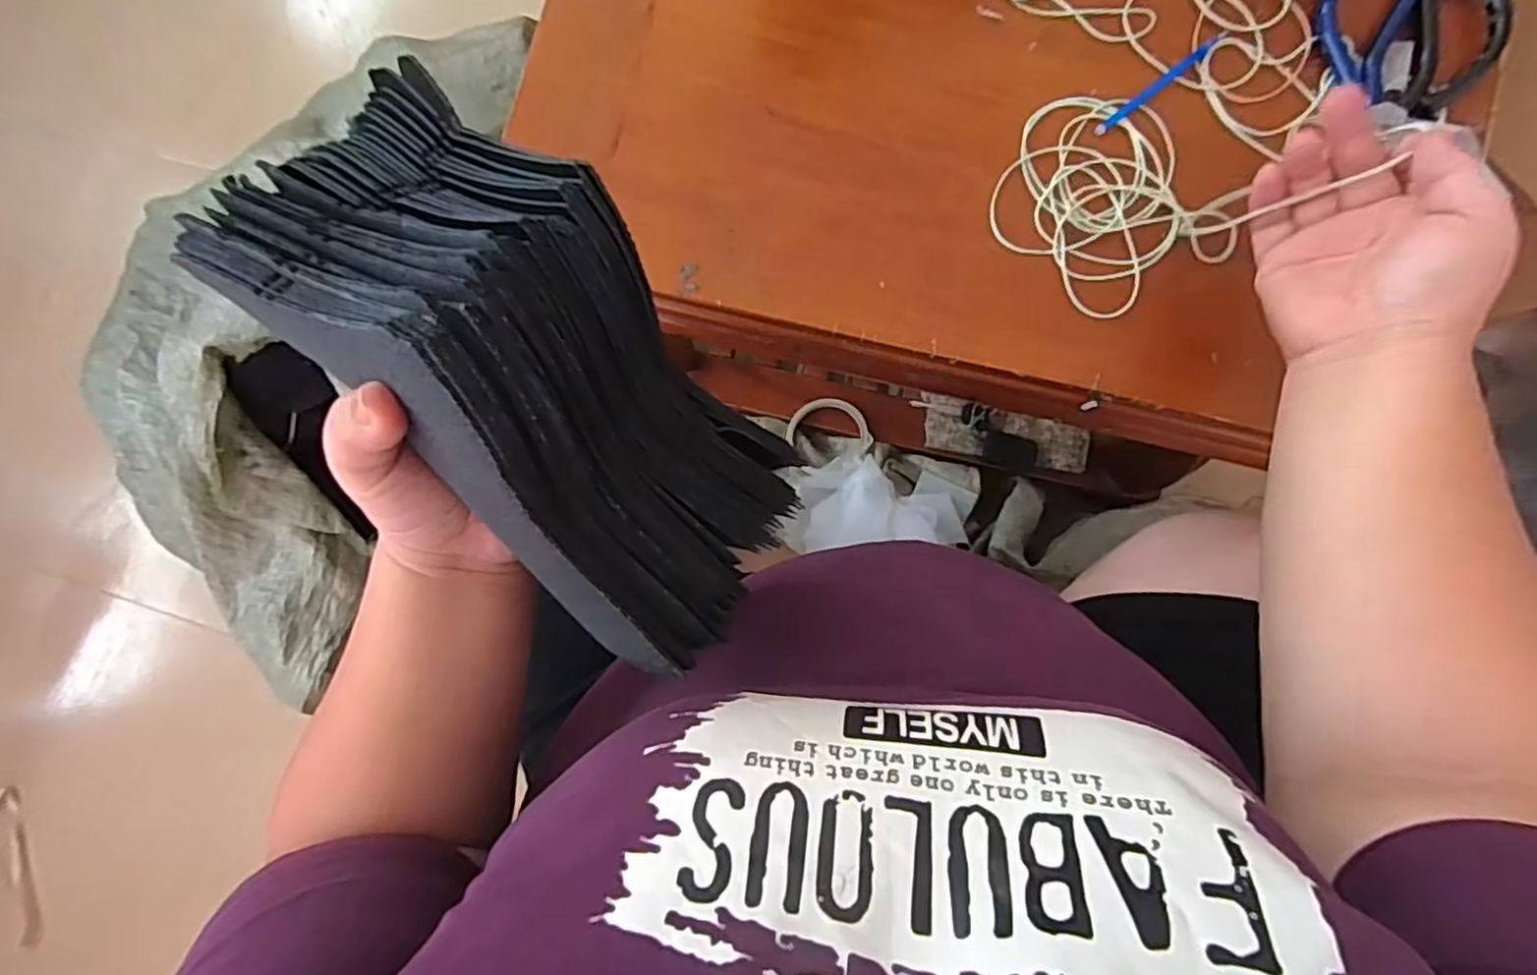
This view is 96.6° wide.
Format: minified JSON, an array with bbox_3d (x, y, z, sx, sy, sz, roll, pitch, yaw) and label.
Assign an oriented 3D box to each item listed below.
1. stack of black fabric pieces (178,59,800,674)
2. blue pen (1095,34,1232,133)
[{"bbox_3d":[-0.086,-0.046,0.244,0.105,0.093,0.233,-42,99,0],"label":"stack of black fabric pieces"},{"bbox_3d":[0.253,-0.261,0.441,0.103,0.004,0.006,-37,82,0],"label":"blue pen"}]

